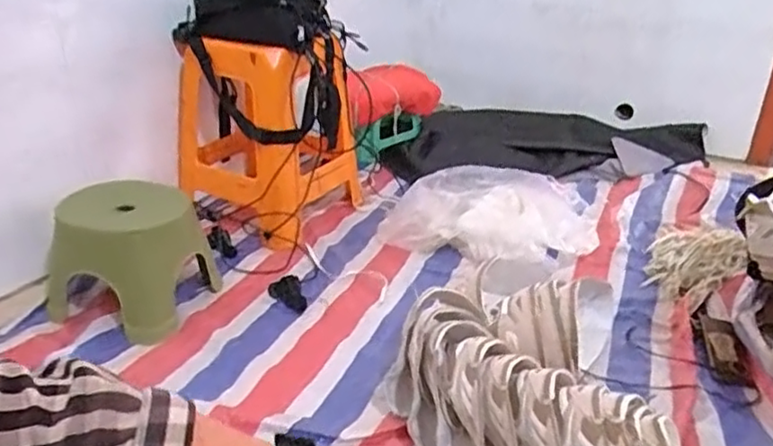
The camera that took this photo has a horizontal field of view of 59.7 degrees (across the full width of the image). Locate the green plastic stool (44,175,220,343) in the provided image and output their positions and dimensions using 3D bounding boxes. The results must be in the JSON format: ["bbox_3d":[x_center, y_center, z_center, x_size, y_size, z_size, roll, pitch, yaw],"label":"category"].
[{"bbox_3d":[-0.578,0.068,1.487,0.339,0.235,0.263,16,29,25],"label":"green plastic stool"}]

